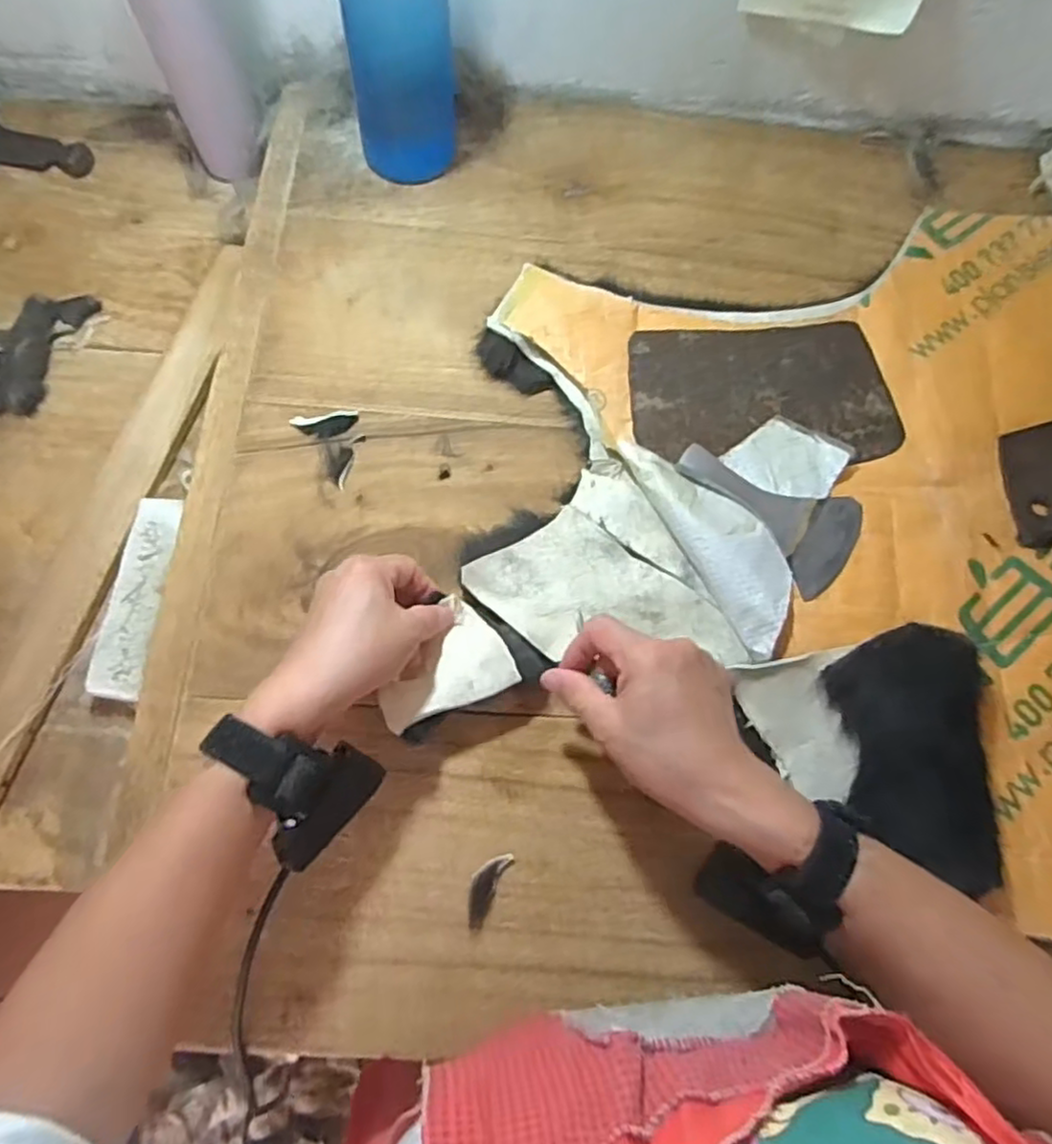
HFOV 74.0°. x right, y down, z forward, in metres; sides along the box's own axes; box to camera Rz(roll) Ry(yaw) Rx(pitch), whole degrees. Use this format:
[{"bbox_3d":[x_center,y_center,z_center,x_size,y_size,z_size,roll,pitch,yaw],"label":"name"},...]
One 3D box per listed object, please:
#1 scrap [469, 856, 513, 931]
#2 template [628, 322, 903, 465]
[{"bbox_3d":[-0.026,0.197,0.435,0.018,0.004,0.047,26,73,8],"label":"scrap"},{"bbox_3d":[0.186,-0.143,0.553,0.208,0.007,0.120,-4,71,-5],"label":"template"}]

